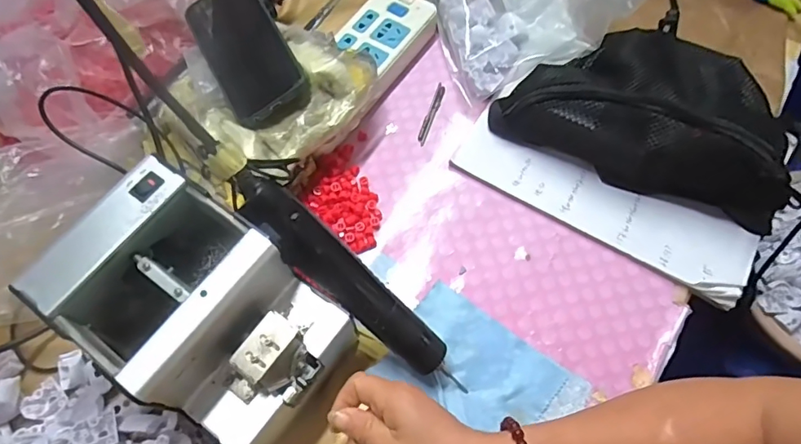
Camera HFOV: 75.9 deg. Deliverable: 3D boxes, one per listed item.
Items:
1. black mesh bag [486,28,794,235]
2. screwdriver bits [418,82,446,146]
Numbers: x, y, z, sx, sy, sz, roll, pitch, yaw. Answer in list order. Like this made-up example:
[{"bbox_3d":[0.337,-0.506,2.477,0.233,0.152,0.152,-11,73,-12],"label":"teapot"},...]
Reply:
[{"bbox_3d":[0.245,-0.110,0.495,0.278,0.074,0.149,28,69,15],"label":"black mesh bag"},{"bbox_3d":[0.034,-0.118,0.557,0.011,0.005,0.085,16,67,11],"label":"screwdriver bits"}]

